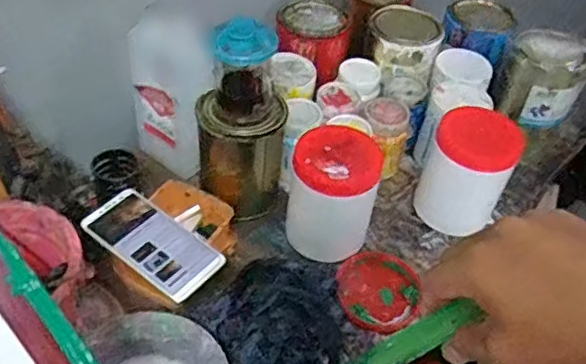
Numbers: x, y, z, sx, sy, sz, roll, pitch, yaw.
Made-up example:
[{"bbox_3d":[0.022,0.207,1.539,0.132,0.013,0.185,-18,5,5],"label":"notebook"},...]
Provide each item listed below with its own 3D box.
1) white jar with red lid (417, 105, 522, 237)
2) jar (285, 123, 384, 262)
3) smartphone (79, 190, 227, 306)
[{"bbox_3d":[0.219,-0.009,0.776,0.098,0.145,0.098,3,46,-3],"label":"white jar with red lid"},{"bbox_3d":[0.044,0.018,0.728,0.097,0.144,0.098,3,46,-3],"label":"jar"},{"bbox_3d":[-0.157,0.066,0.679,0.155,0.014,0.079,31,50,22],"label":"smartphone"}]

